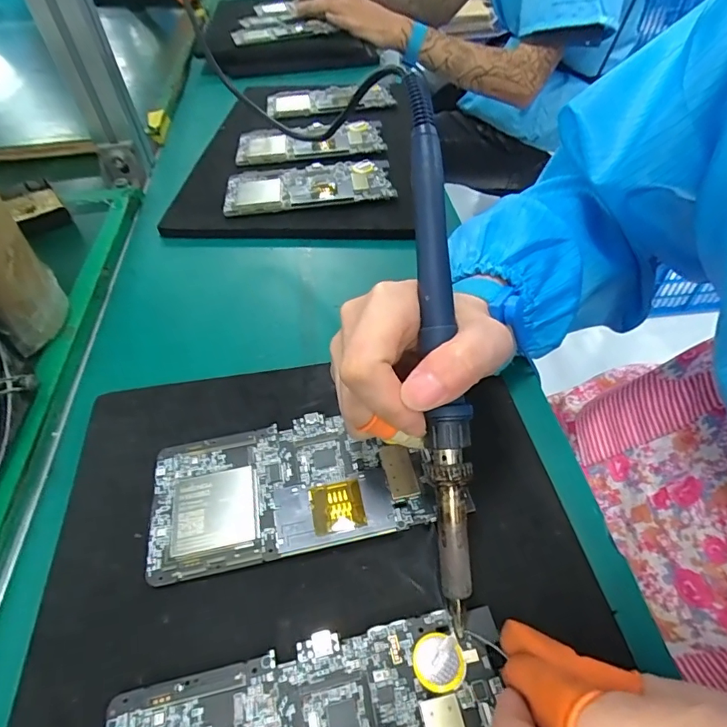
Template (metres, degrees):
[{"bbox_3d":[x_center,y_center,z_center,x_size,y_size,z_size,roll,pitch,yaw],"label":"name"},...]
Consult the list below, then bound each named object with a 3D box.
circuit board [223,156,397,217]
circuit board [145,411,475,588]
[{"bbox_3d":[-0.052,-0.168,0.434,0.152,0.014,0.070,-6,49,-2],"label":"circuit board"},{"bbox_3d":[-0.040,0.062,0.238,0.135,0.012,0.071,-11,49,-6],"label":"circuit board"}]

